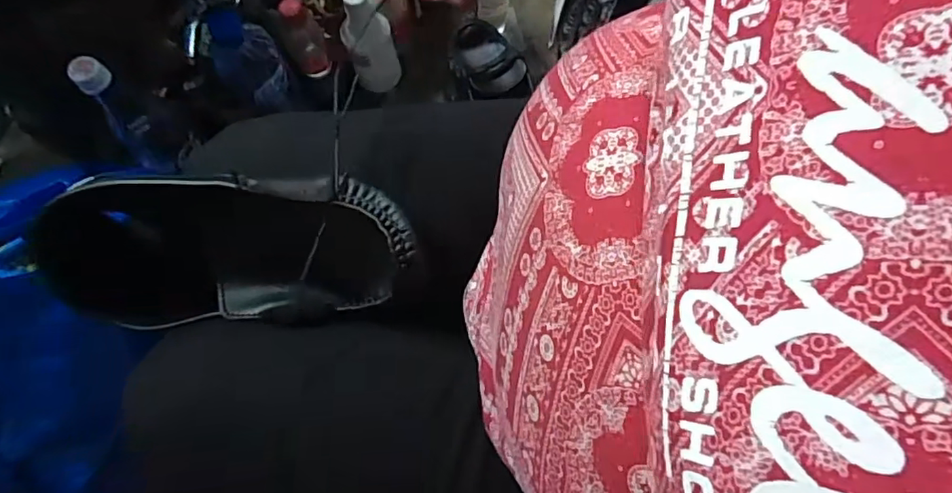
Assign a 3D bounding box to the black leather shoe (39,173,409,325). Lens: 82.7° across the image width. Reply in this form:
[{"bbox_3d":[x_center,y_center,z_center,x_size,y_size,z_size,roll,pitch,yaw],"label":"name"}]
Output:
[{"bbox_3d":[-0.144,0.002,0.325,0.208,0.076,0.073,-4,75,0],"label":"black leather shoe"}]

